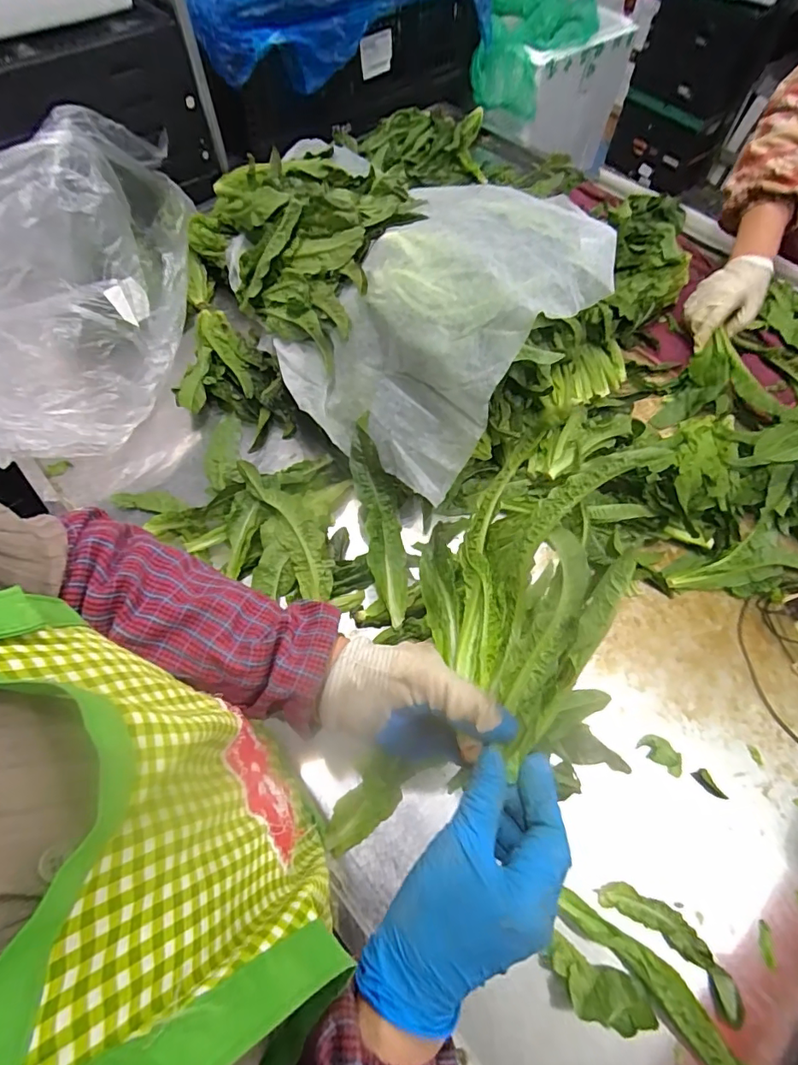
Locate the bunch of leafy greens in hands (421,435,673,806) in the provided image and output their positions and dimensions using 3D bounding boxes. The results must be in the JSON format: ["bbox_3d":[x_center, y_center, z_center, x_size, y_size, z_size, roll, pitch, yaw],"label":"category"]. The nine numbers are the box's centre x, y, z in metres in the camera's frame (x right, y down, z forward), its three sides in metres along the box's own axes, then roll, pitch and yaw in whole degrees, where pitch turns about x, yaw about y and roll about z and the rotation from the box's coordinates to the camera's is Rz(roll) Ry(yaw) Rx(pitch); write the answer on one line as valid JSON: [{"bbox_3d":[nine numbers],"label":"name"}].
[{"bbox_3d":[0.085,0.039,0.347,0.134,0.097,0.213,13,64,7],"label":"bunch of leafy greens in hands"}]

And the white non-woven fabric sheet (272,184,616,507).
[{"bbox_3d":[0.057,-0.269,0.585,0.274,0.144,0.393,39,70,18],"label":"white non-woven fabric sheet"}]

